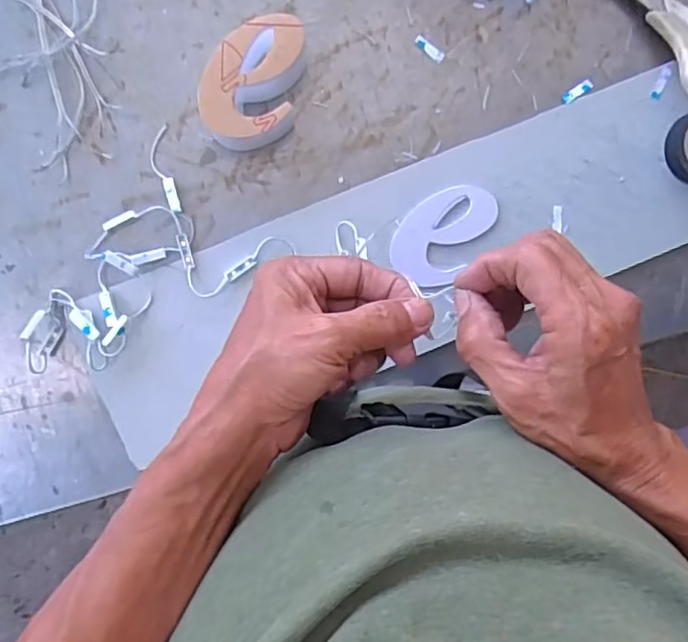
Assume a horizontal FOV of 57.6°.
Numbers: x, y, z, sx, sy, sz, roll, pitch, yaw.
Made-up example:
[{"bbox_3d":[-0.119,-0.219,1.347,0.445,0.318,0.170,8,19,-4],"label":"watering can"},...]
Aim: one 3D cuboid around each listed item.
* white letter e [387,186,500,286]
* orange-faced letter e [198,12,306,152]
[{"bbox_3d":[0.076,-0.070,0.486,0.059,0.007,0.088,35,92,-6],"label":"white letter e"},{"bbox_3d":[-0.066,-0.172,0.454,0.062,0.046,0.088,11,94,-4],"label":"orange-faced letter e"}]

